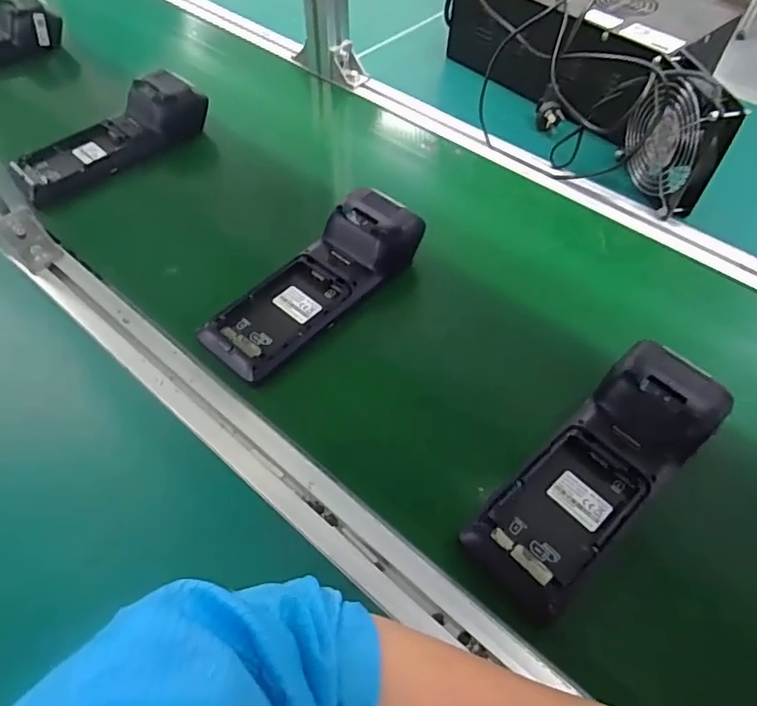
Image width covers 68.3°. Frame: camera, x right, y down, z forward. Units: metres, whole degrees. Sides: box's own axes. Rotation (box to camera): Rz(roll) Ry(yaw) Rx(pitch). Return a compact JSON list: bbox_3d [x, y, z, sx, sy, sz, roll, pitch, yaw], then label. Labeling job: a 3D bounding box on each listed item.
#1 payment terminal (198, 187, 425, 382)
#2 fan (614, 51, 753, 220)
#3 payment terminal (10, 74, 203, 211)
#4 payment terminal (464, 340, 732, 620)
[{"bbox_3d":[-0.057,-0.069,0.502,0.084,0.052,0.218,36,60,23],"label":"payment terminal"},{"bbox_3d":[0.298,-0.219,0.569,0.035,0.134,0.117,-10,54,-9],"label":"fan"},{"bbox_3d":[-0.308,-0.251,0.631,0.215,0.061,0.071,-36,61,-25],"label":"payment terminal"},{"bbox_3d":[0.156,0.079,0.393,0.214,0.054,0.080,-35,61,-24],"label":"payment terminal"}]

